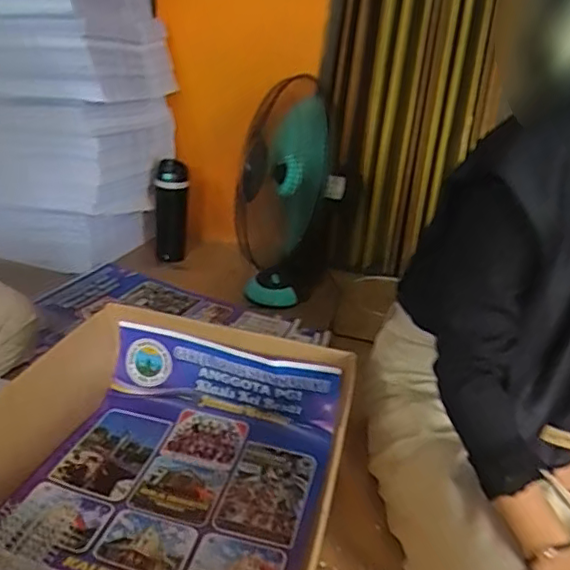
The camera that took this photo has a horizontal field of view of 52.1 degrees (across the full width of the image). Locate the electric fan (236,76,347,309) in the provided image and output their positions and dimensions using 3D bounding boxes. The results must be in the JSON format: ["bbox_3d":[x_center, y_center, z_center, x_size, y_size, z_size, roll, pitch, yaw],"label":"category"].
[{"bbox_3d":[0.003,-0.200,1.287,0.214,0.416,0.307,6,25,-4],"label":"electric fan"}]

